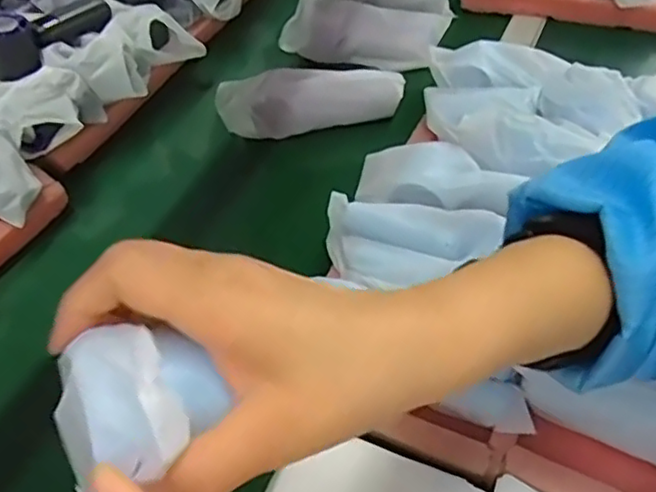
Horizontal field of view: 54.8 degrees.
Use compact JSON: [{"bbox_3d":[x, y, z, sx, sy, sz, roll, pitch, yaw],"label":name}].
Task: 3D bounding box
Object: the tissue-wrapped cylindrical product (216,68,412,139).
[{"bbox_3d":[-0.020,-0.155,0.672,0.192,0.065,0.046,-1,48,6],"label":"tissue-wrapped cylindrical product"}]

